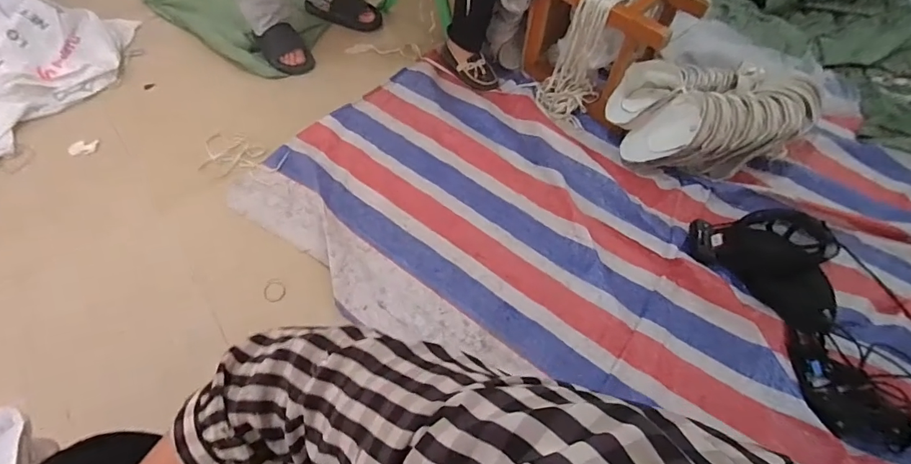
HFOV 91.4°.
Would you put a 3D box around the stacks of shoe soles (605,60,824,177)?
[{"bbox_3d":[0.623,-0.319,1.142,0.413,0.236,0.331,13,58,8],"label":"stacks of shoe soles"}]

